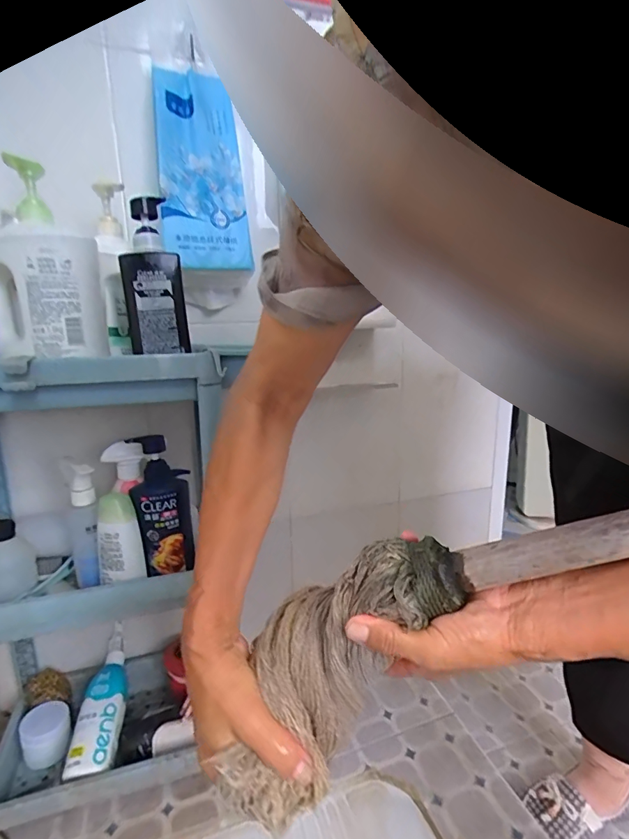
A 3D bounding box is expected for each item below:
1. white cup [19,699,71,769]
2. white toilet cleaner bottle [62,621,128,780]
[{"bbox_3d":[-0.441,0.515,0.711,0.069,0.066,0.066,-1,14,0],"label":"white cup"},{"bbox_3d":[-0.346,0.474,0.710,0.072,0.055,0.193,-4,27,-10],"label":"white toilet cleaner bottle"}]

